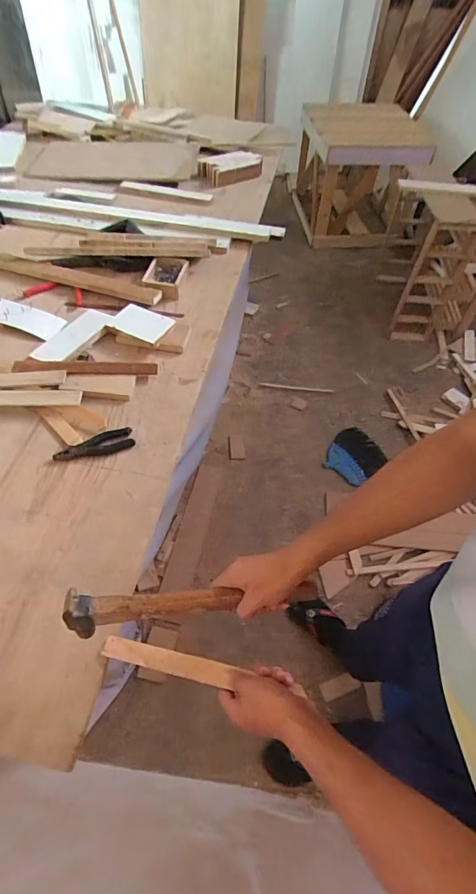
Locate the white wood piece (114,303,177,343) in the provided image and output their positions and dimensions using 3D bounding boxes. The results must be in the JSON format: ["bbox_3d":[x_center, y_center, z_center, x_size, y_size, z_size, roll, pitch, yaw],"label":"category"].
[{"bbox_3d":[-0.218,-0.291,0.948,0.120,0.014,0.085,24,65,2],"label":"white wood piece"}]

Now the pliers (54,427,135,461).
[{"bbox_3d":[-0.269,-0.001,0.765,0.143,0.017,0.040,-16,57,-14],"label":"pliers"}]

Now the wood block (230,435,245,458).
[{"bbox_3d":[-0.002,-0.002,1.688,0.059,0.016,0.110,-3,54,-5],"label":"wood block"}]

